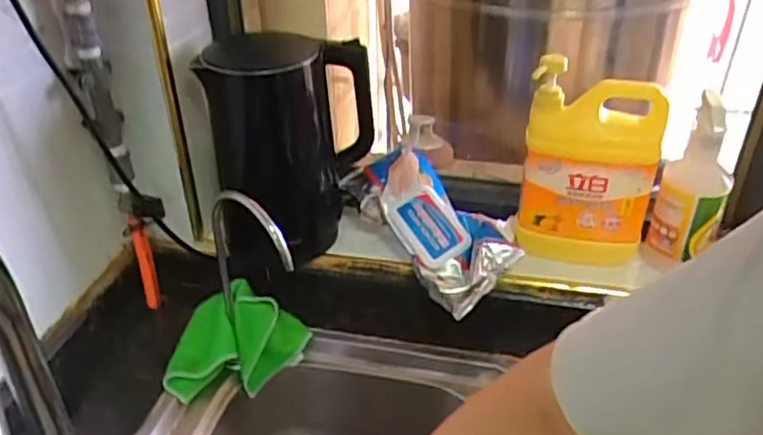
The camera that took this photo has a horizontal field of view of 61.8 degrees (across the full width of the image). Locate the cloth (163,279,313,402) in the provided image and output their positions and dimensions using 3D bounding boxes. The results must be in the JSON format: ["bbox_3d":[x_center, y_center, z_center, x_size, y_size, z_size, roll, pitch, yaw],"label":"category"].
[{"bbox_3d":[-0.179,0.144,0.771,0.165,0.085,0.089,-15,36,-20],"label":"cloth"}]

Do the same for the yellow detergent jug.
[{"bbox_3d":[0.251,-0.061,0.770,0.147,0.228,0.084,10,35,16],"label":"yellow detergent jug"}]

